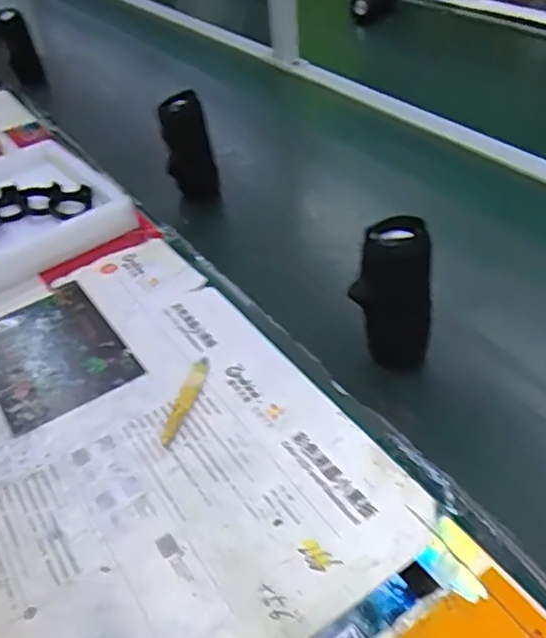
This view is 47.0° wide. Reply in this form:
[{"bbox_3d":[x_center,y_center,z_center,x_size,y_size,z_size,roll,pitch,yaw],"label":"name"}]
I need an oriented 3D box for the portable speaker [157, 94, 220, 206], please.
[{"bbox_3d":[-0.123,-0.252,0.932,0.069,0.155,0.049,-9,42,-3],"label":"portable speaker"}]

